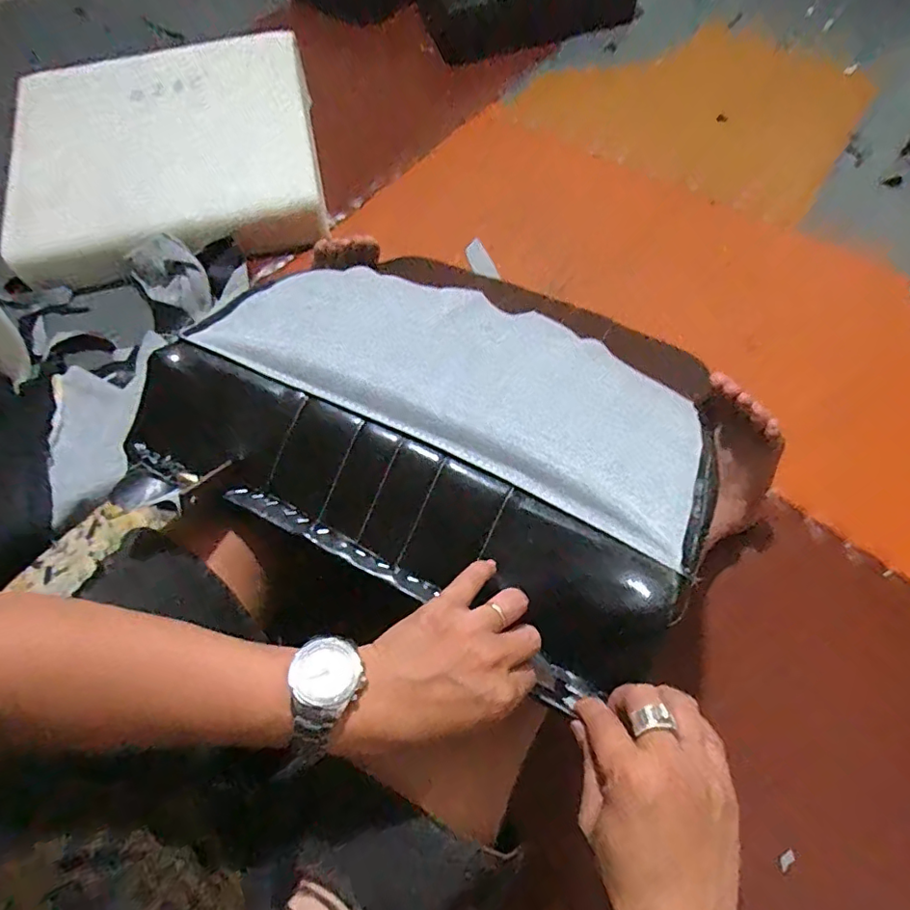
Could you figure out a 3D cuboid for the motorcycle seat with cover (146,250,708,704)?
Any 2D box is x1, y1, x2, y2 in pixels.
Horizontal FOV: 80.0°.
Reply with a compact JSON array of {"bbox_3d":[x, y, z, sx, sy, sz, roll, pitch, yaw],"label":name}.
[{"bbox_3d":[0.003,-0.068,0.545,0.483,0.135,0.398,22,67,11],"label":"motorcycle seat with cover"}]

